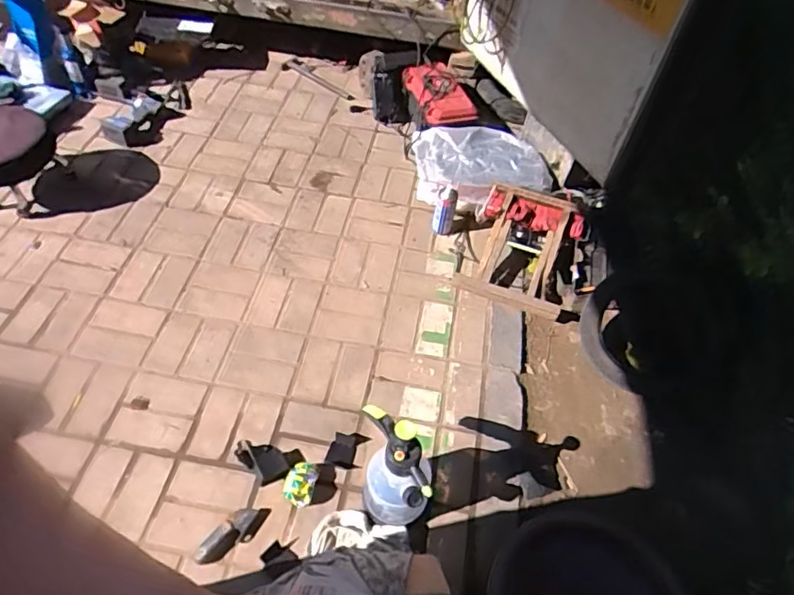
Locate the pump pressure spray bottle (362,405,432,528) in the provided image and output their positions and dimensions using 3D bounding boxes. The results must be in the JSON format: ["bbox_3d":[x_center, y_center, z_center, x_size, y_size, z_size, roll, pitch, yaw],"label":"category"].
[{"bbox_3d":[-0.008,0.347,1.123,0.112,0.324,0.199,-3,51,-7],"label":"pump pressure spray bottle"}]

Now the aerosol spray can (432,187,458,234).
[{"bbox_3d":[0.159,-0.283,1.797,0.068,0.165,0.062,9,51,2],"label":"aerosol spray can"}]

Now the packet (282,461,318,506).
[{"bbox_3d":[-0.221,0.426,1.226,0.068,0.024,0.093,11,51,4],"label":"packet"}]

